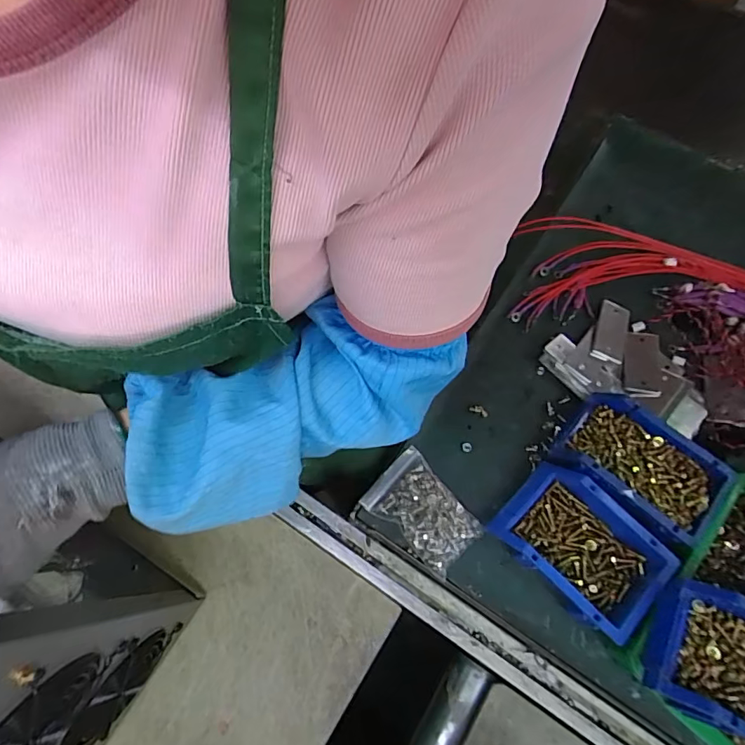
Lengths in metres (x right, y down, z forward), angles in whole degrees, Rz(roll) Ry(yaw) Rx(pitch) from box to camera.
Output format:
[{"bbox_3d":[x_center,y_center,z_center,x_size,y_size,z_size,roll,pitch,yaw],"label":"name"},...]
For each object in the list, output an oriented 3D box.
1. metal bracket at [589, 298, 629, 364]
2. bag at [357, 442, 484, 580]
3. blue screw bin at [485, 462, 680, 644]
[{"bbox_3d":[0.322,-0.056,0.643,0.042,0.014,0.087,22,69,6],"label":"metal bracket"},{"bbox_3d":[0.059,0.157,0.547,0.122,0.019,0.086,39,74,23],"label":"bag"},{"bbox_3d":[0.215,0.189,0.517,0.111,0.082,0.156,-42,76,-16],"label":"blue screw bin"}]

